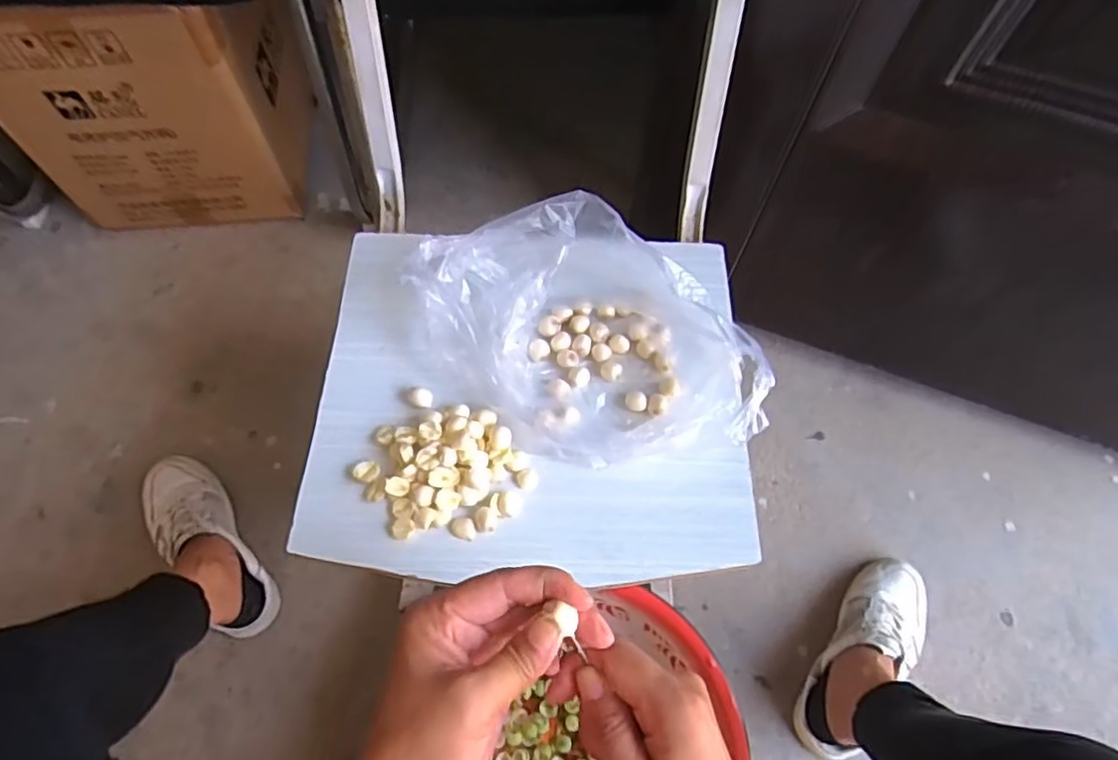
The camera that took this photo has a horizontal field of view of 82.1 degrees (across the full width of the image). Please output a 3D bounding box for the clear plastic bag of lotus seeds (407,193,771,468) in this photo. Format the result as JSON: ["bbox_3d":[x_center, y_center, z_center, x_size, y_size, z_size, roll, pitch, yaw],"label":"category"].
[{"bbox_3d":[0.025,-0.033,0.481,0.263,0.080,0.161,33,67,13],"label":"clear plastic bag of lotus seeds"}]

